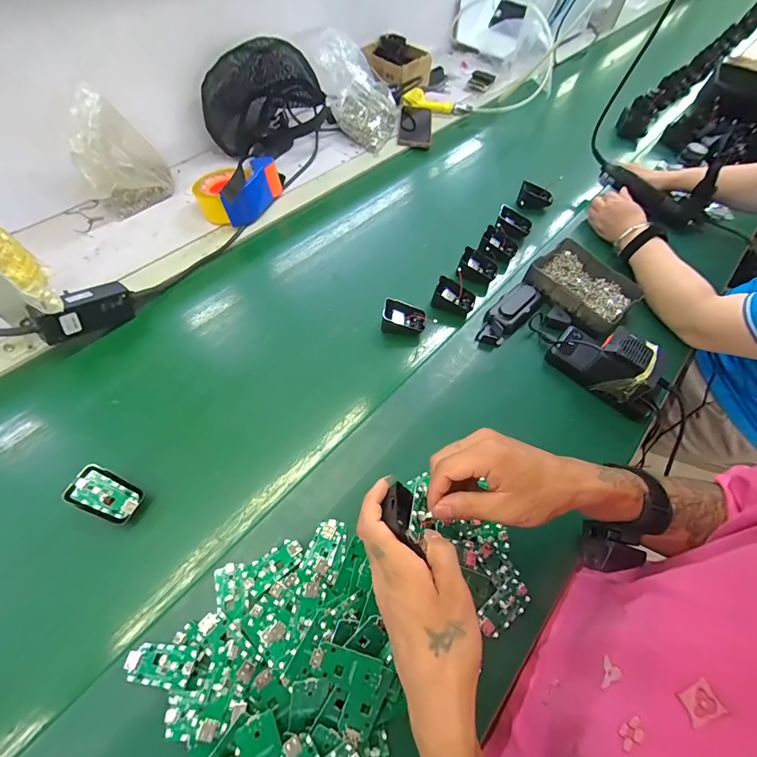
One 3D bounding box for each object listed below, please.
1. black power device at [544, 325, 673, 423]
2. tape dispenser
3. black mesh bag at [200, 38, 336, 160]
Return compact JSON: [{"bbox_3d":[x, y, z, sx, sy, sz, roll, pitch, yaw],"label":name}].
[{"bbox_3d":[0.331,-0.022,0.532,0.154,0.083,0.069,40,63,19],"label":"black power device"},{"bbox_3d":[-0.252,-0.353,0.693,0.112,0.076,0.163,33,61,16],"label":"tape dispenser"},{"bbox_3d":[-0.223,-0.574,0.778,0.255,0.166,0.135,-6,58,-8],"label":"black mesh bag"}]

